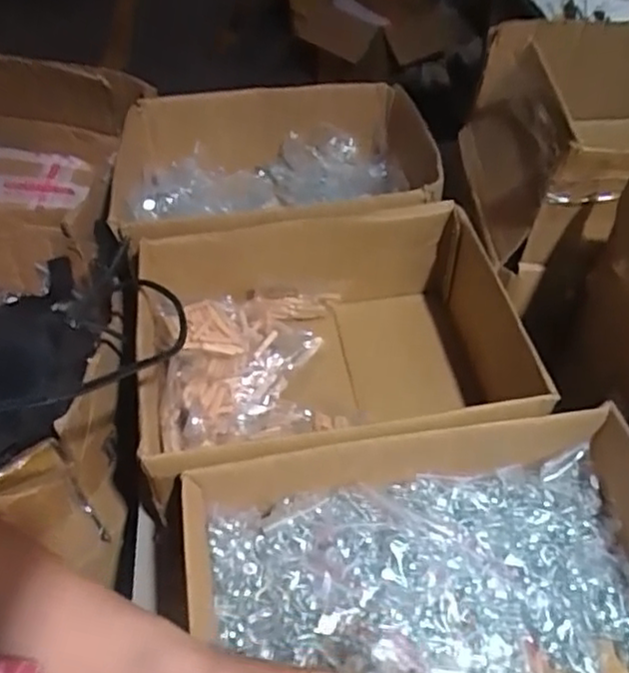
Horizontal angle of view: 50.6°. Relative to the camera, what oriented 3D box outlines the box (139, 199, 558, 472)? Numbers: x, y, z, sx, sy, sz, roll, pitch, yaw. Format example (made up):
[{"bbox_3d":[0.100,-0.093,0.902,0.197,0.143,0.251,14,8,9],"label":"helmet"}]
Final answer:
[{"bbox_3d":[0.038,0.030,0.605,0.346,0.166,0.255,-8,48,-4],"label":"box"}]

